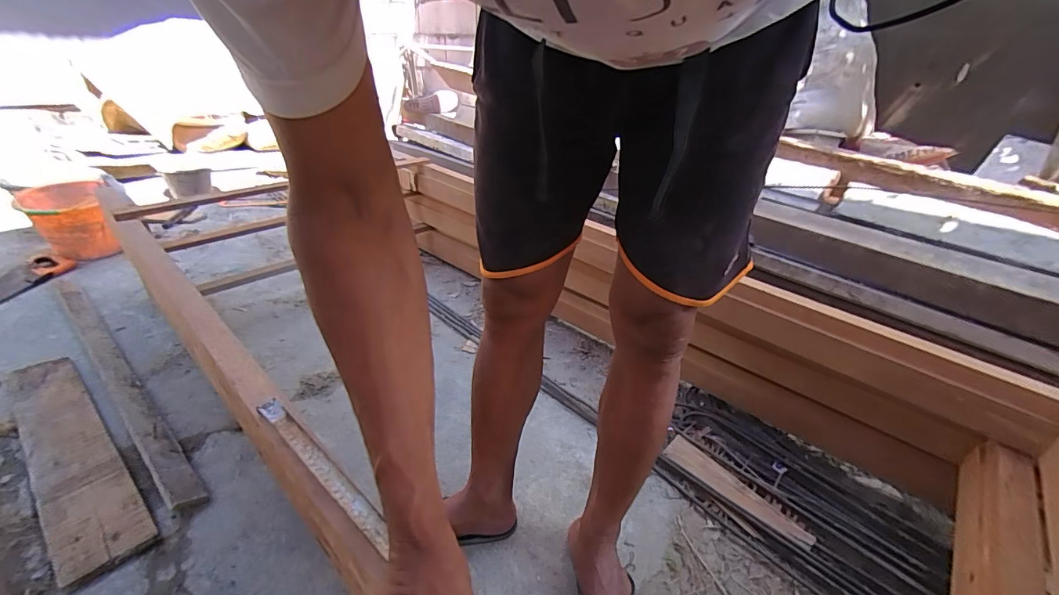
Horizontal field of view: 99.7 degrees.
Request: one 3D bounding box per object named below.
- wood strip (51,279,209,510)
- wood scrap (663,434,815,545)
[{"bbox_3d":[-1.030,0.171,1.103,1.084,0.047,0.062,27,38,32],"label":"wood strip"},{"bbox_3d":[0.421,0.388,0.917,0.292,0.009,0.059,29,60,35],"label":"wood scrap"}]

